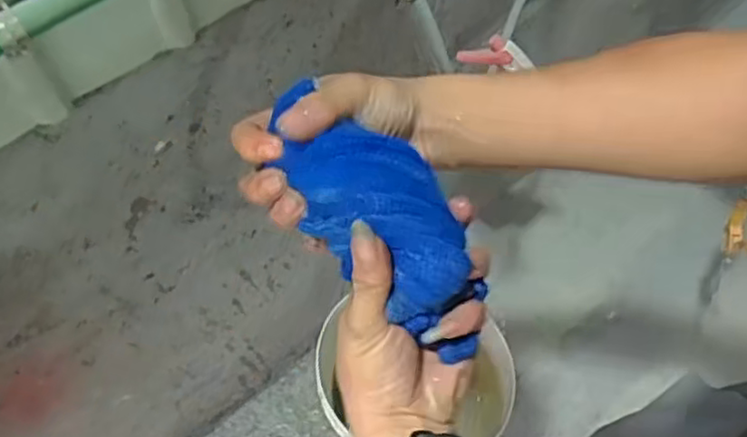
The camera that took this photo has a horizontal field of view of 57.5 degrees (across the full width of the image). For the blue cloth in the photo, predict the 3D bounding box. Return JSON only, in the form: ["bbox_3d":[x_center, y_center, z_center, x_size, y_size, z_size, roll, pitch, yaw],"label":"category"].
[{"bbox_3d":[0.005,-0.003,0.374,0.069,0.048,0.161,-36,80,-15],"label":"blue cloth"}]

